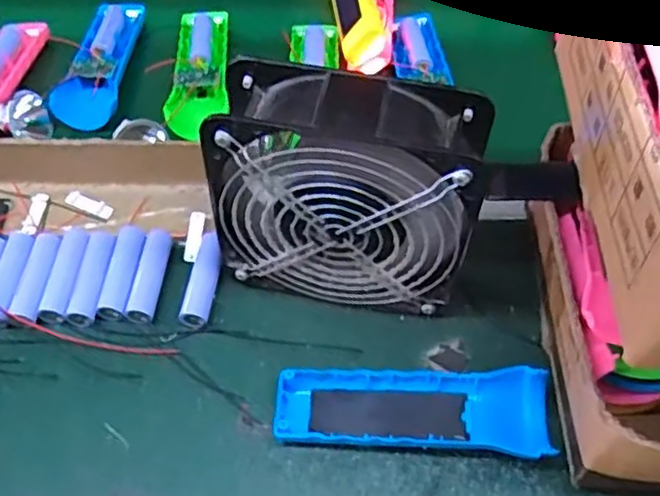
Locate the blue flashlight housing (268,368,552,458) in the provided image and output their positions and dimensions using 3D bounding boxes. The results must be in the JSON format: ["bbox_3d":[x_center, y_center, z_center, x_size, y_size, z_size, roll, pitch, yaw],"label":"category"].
[{"bbox_3d":[0.048,0.094,0.396,0.154,0.022,0.045,2,55,0],"label":"blue flashlight housing"}]

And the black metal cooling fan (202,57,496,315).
[{"bbox_3d":[0.010,-0.029,0.404,0.143,0.147,0.062,9,55,6],"label":"black metal cooling fan"}]

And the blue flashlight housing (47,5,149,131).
[{"bbox_3d":[-0.196,-0.165,0.586,0.047,0.026,0.145,2,55,0],"label":"blue flashlight housing"}]

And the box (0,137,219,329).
[{"bbox_3d":[-0.213,-0.021,0.468,0.266,0.040,0.156,-2,55,-2],"label":"box"}]

